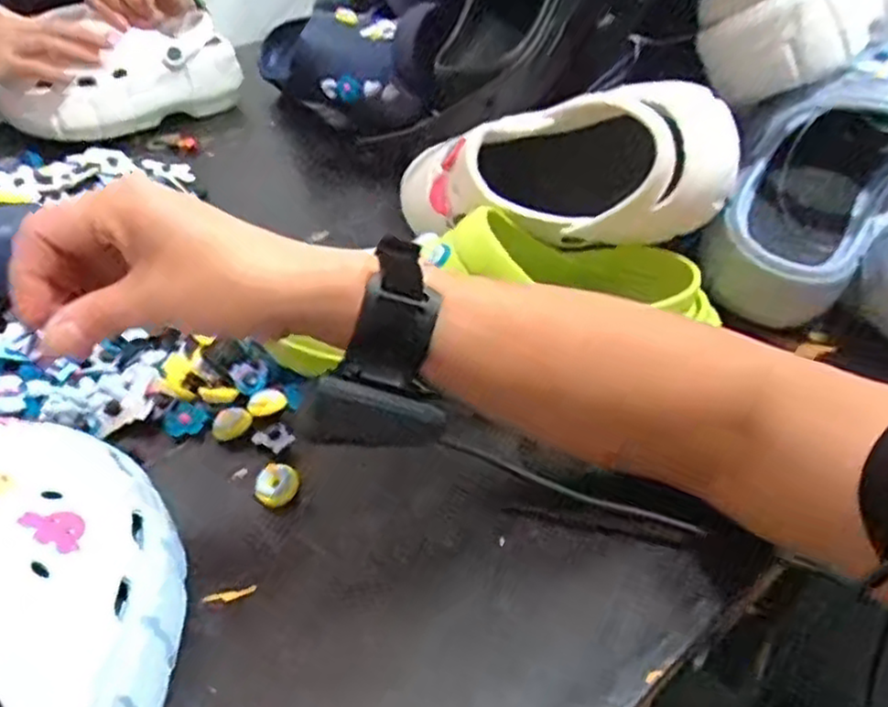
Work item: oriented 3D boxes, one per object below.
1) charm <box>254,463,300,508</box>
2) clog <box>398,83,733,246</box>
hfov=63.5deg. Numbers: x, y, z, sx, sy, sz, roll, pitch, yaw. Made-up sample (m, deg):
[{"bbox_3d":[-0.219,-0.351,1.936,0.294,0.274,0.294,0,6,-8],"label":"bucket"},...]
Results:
[{"bbox_3d":[-0.092,0.072,0.398,0.018,0.016,0.023,27,46,29],"label":"charm"},{"bbox_3d":[0.062,-0.119,0.479,0.243,0.092,0.087,2,36,30],"label":"clog"}]

